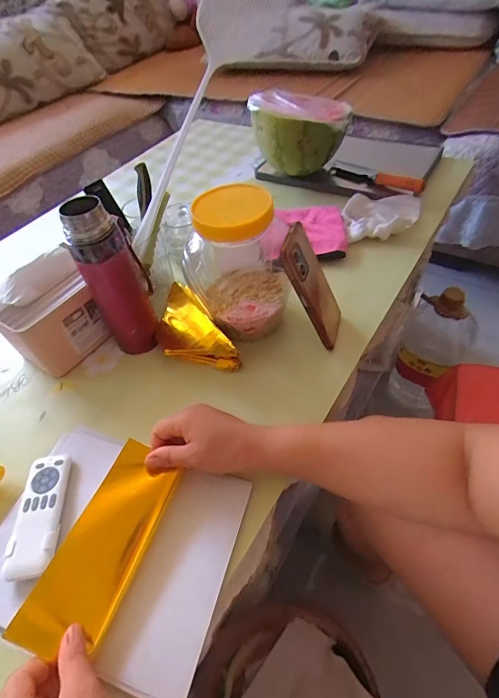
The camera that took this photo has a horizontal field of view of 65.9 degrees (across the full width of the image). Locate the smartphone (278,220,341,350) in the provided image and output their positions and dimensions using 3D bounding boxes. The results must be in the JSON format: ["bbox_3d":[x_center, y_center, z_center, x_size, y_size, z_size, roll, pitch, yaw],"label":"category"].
[{"bbox_3d":[0.084,-0.075,0.496,0.016,0.161,0.068,0,44,41],"label":"smartphone"}]

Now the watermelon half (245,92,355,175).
[{"bbox_3d":[0.096,-0.416,0.770,0.186,0.133,0.145,10,51,15],"label":"watermelon half"}]

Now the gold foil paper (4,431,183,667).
[{"bbox_3d":[-0.133,0.182,0.364,0.070,0.014,0.176,36,51,-12],"label":"gold foil paper"}]

